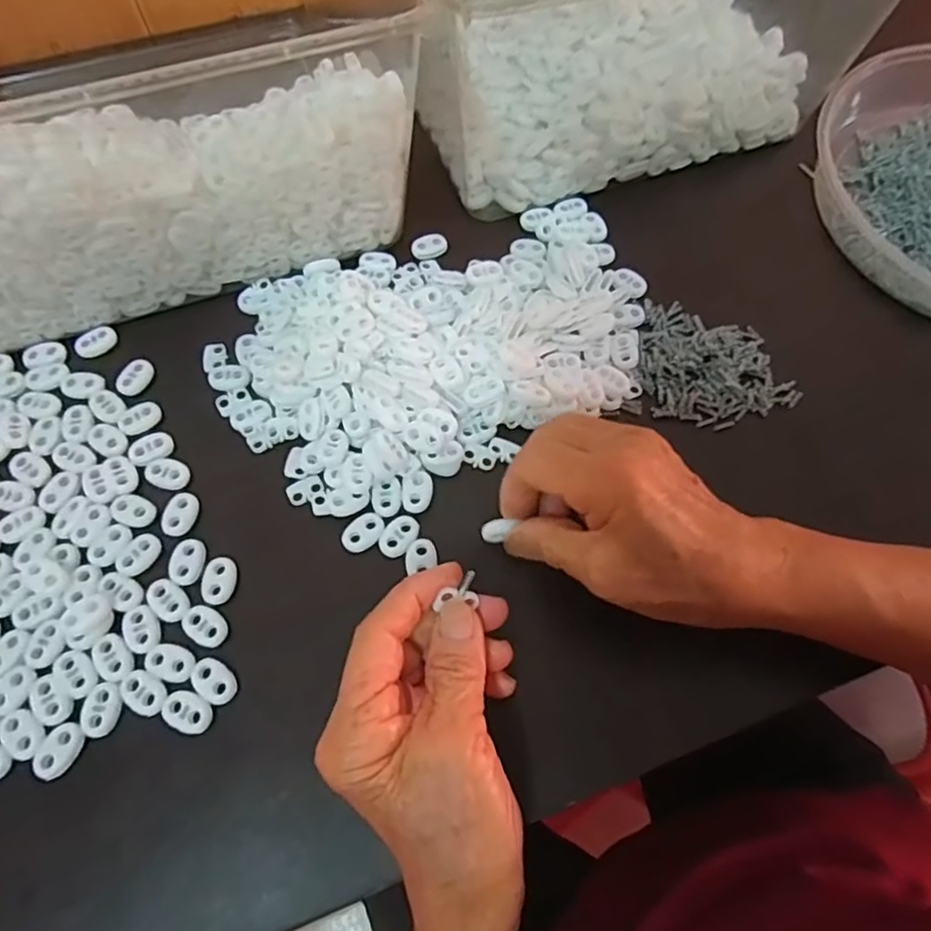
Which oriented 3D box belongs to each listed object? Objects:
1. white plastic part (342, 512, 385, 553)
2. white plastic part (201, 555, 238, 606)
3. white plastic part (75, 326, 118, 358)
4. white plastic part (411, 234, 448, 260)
[{"bbox_3d":[-0.051,0.033,0.312,0.016,0.004,0.023,38,71,14],"label":"white plastic part"},{"bbox_3d":[-0.119,0.055,0.301,0.015,0.004,0.023,7,66,2],"label":"white plastic part"},{"bbox_3d":[-0.211,-0.071,0.356,0.023,0.004,0.016,-30,70,-14],"label":"white plastic part"},{"bbox_3d":[-0.022,-0.138,0.391,0.023,0.004,0.015,-21,68,-10],"label":"white plastic part"}]

